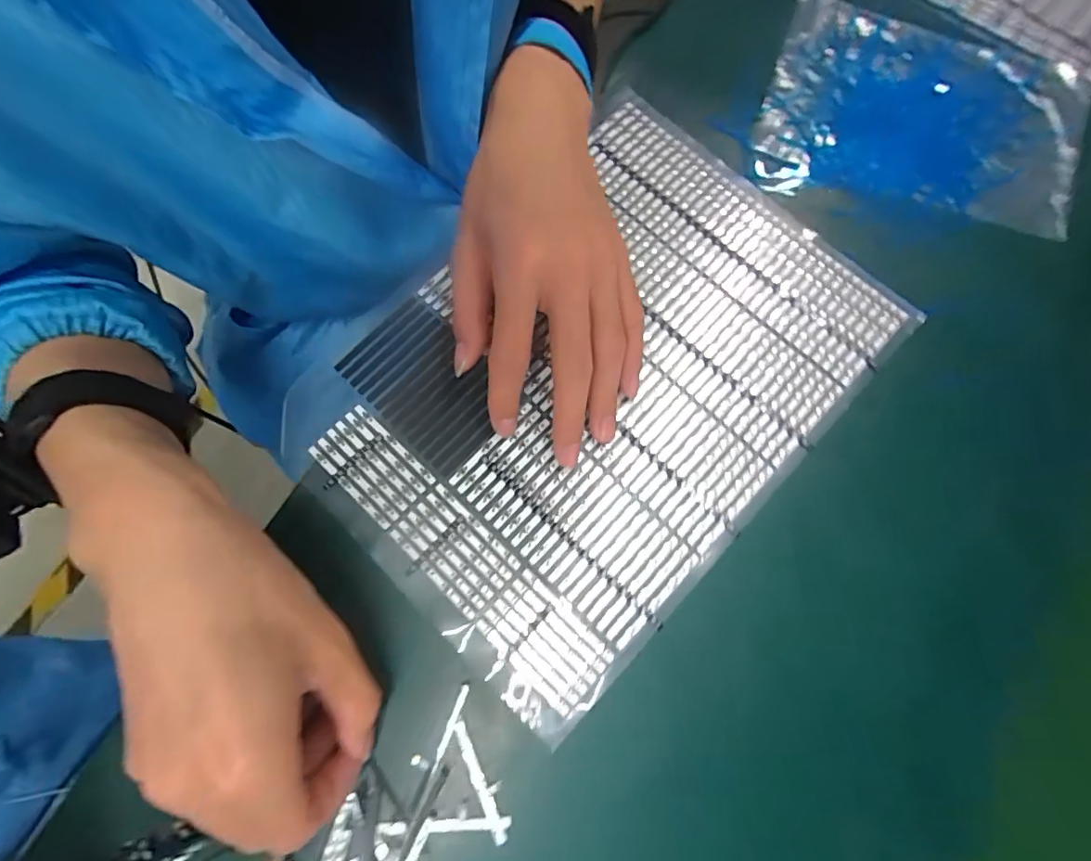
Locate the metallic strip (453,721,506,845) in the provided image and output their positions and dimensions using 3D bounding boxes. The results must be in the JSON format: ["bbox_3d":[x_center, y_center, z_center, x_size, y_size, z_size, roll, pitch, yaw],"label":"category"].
[{"bbox_3d":[-0.030,0.163,0.249,0.006,0.004,0.051,-24,76,-6],"label":"metallic strip"}]

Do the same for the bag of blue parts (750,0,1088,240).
[{"bbox_3d":[0.238,-0.200,0.347,0.188,0.021,0.150,17,76,5],"label":"bag of blue parts"}]

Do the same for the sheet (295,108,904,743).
[{"bbox_3d":[0.028,-0.029,0.299,0.216,0.008,0.305,42,79,10],"label":"sheet"}]

